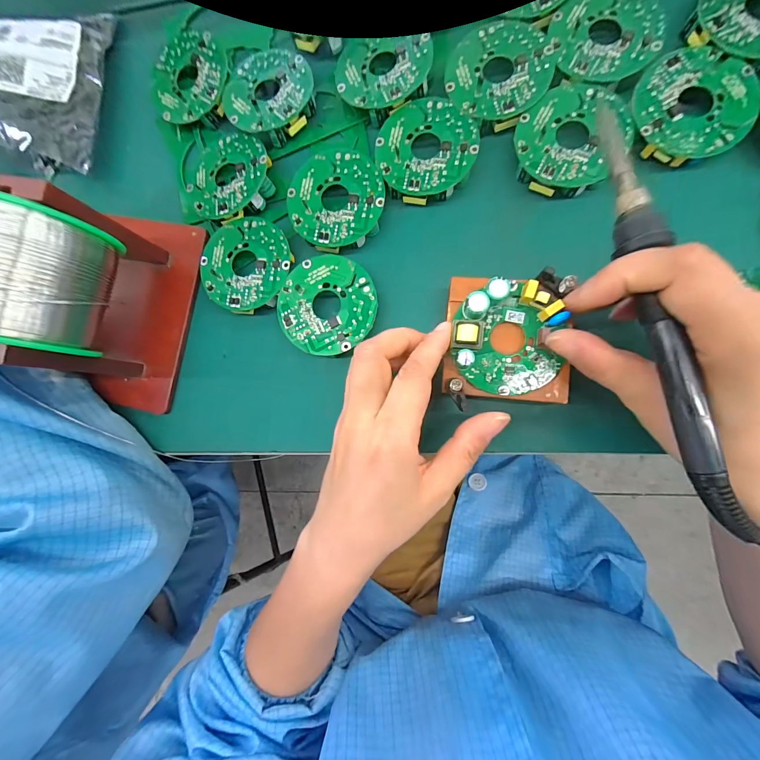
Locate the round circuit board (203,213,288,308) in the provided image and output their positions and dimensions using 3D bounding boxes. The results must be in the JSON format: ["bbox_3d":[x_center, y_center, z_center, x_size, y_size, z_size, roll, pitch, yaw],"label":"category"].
[{"bbox_3d":[-0.093,-0.081,0.229,0.061,0.013,0.064,0,86,8],"label":"round circuit board"}]

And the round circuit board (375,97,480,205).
[{"bbox_3d":[0.030,-0.151,0.216,0.062,0.015,0.064,0,86,8],"label":"round circuit board"}]

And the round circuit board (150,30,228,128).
[{"bbox_3d":[-0.139,-0.219,0.240,0.061,0.015,0.058,0,86,8],"label":"round circuit board"}]

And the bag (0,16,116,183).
[{"bbox_3d":[-0.263,-0.228,0.252,0.100,0.031,0.128,14,88,8],"label":"bag"}]

